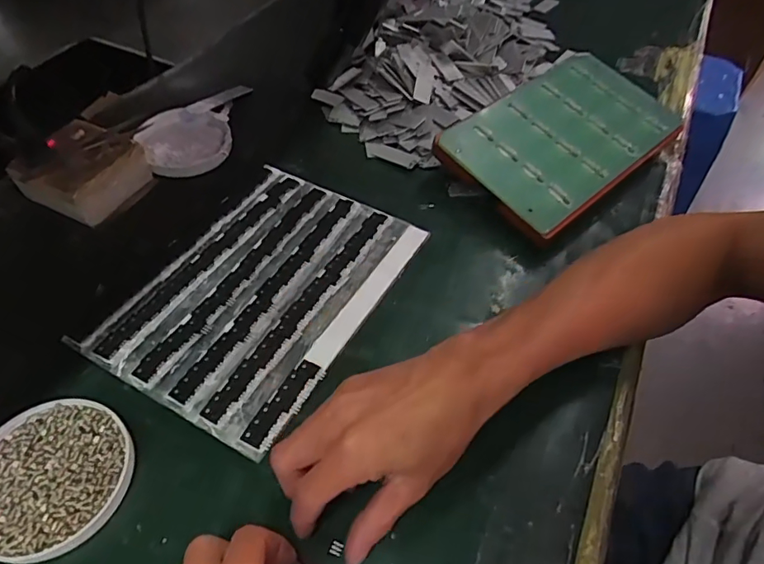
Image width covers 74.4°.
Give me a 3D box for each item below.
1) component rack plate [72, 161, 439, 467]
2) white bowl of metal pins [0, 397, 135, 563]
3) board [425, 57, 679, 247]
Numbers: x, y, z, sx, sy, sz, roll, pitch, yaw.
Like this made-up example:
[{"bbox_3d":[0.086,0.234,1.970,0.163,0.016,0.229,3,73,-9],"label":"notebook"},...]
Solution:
[{"bbox_3d":[-0.095,0.003,0.422,0.175,0.012,0.239,24,56,18],"label":"component rack plate"},{"bbox_3d":[-0.216,0.125,0.325,0.097,0.014,0.095,0,52,0],"label":"white bowl of metal pins"},{"bbox_3d":[0.191,-0.153,0.510,0.262,0.024,0.141,-36,71,-23],"label":"board"}]

